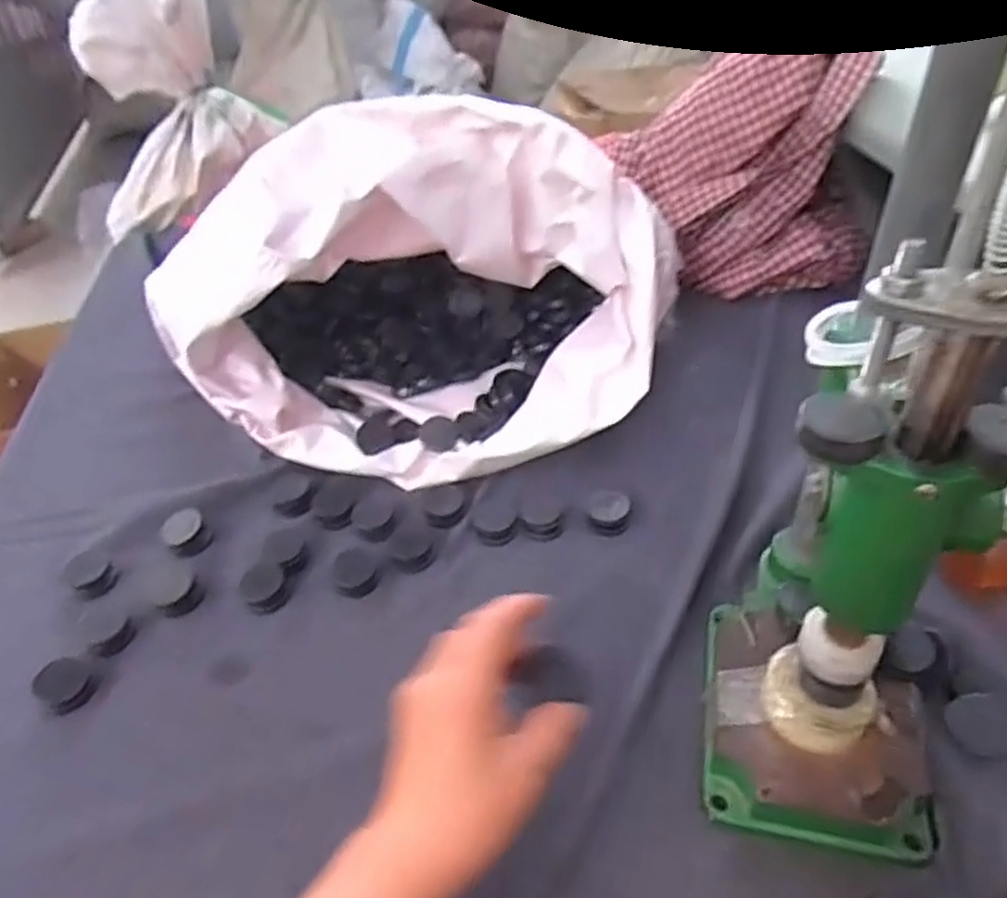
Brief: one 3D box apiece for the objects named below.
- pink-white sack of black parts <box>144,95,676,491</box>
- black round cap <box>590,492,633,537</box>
[{"bbox_3d":[-0.069,-0.145,0.638,0.409,0.250,0.258,4,41,8],"label":"pink-white sack of black parts"},{"bbox_3d":[0.085,0.050,0.578,0.032,0.023,0.033,-2,41,2],"label":"black round cap"}]

